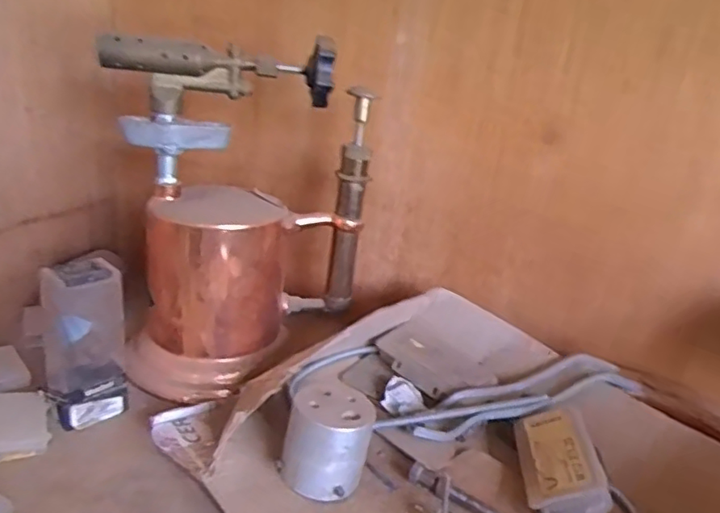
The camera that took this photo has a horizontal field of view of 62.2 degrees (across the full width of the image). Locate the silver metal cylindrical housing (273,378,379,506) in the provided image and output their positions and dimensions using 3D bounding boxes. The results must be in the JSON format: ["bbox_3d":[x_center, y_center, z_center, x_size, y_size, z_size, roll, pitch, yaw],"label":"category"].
[{"bbox_3d":[-0.019,0.107,0.353,0.050,0.049,0.044,9,19,6],"label":"silver metal cylindrical housing"}]

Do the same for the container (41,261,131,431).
[{"bbox_3d":[-0.179,0.058,0.390,0.048,0.107,0.033,-4,22,-29],"label":"container"}]

